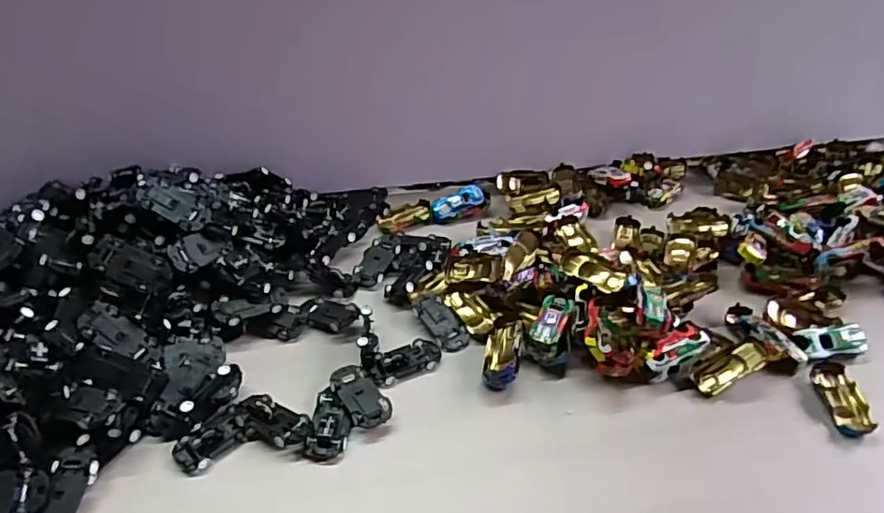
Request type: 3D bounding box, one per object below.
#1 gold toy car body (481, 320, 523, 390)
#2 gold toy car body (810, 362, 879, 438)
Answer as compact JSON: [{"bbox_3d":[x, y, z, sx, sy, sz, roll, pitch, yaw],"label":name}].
[{"bbox_3d":[0.052,0.082,0.501,0.030,0.027,0.059,8,39,9],"label":"gold toy car body"},{"bbox_3d":[0.328,0.116,0.481,0.033,0.015,0.065,1,39,-1],"label":"gold toy car body"}]

